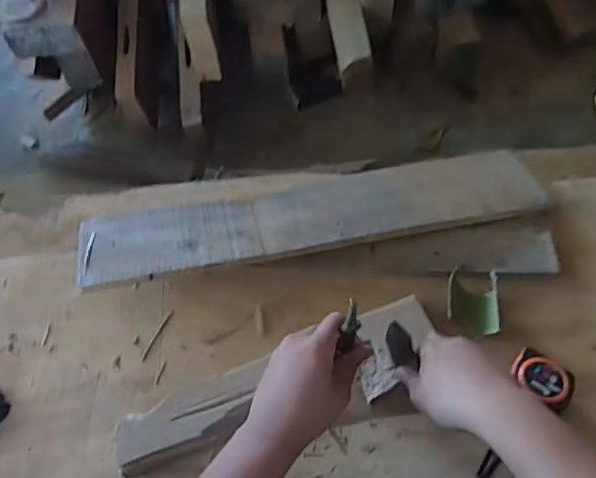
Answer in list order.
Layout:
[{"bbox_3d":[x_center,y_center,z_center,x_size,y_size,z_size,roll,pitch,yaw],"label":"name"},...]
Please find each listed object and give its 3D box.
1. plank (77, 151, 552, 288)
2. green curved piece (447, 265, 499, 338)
[{"bbox_3d":[0.022,-0.032,0.725,0.590,0.022,0.130,-9,44,-4],"label":"plank"},{"bbox_3d":[0.212,0.075,0.677,0.056,0.038,0.081,3,62,6],"label":"green curved piece"}]

